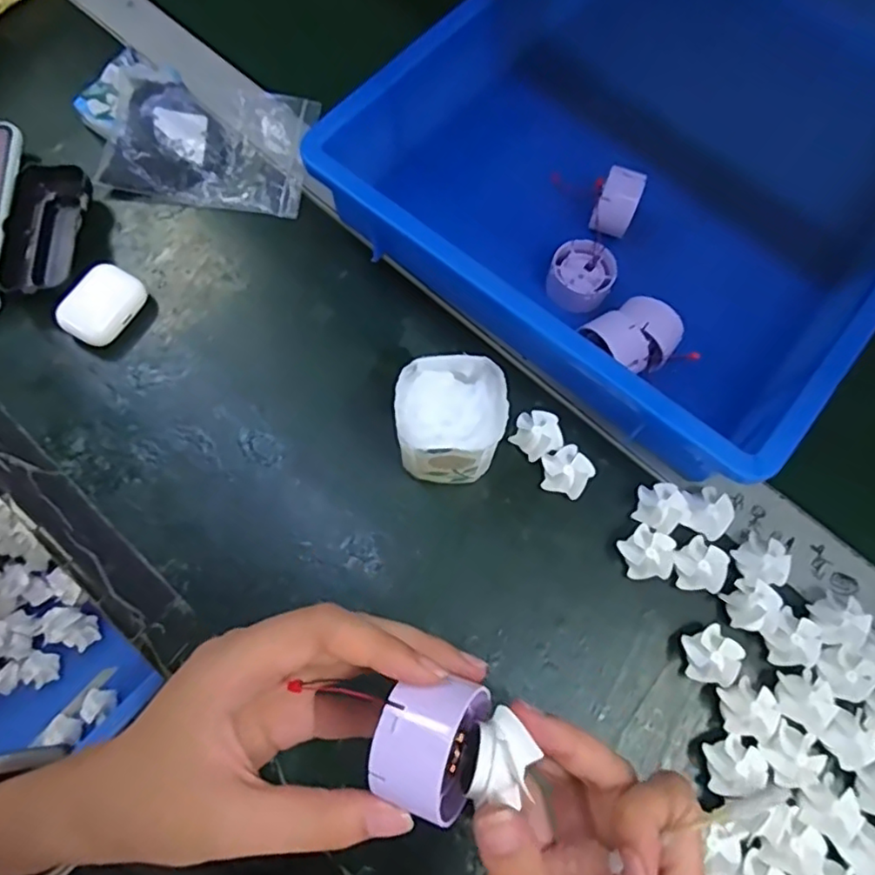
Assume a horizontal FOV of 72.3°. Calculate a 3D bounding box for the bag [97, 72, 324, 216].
[{"bbox_3d":[-0.182,-0.240,0.484,0.150,0.027,0.109,7,70,0],"label":"bag"}]

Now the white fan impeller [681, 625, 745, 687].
[{"bbox_3d":[0.167,0.133,0.364,0.033,0.018,0.033,-3,70,-3],"label":"white fan impeller"}]

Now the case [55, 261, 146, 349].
[{"bbox_3d":[-0.240,-0.095,0.431,0.039,0.021,0.058,32,72,9],"label":"case"}]

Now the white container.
[{"bbox_3d":[0.008,-0.010,0.385,0.064,0.068,0.067,1,70,-2],"label":"white container"}]

